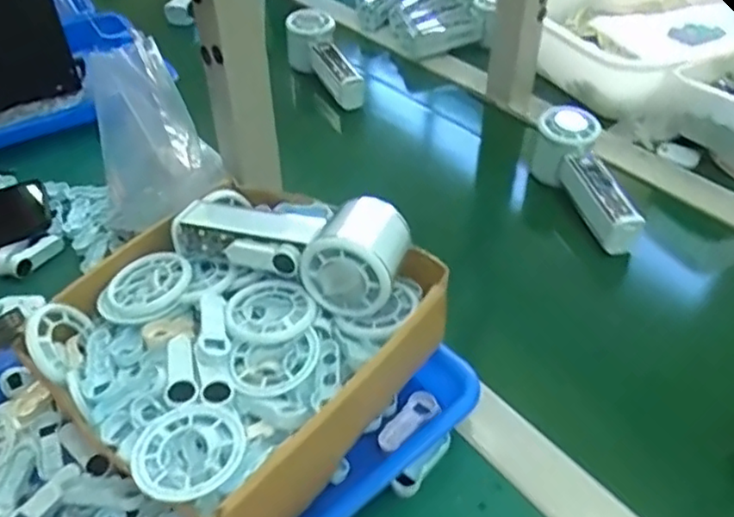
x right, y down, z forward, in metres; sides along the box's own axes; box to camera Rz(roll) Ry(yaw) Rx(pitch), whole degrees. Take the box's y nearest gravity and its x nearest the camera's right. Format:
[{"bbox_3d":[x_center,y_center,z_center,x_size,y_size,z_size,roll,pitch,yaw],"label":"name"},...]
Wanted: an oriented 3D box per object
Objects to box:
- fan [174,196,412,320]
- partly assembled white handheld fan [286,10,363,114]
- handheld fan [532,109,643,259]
[{"bbox_3d":[-0.049,-0.016,0.433,0.150,0.046,0.070,12,44,13],"label":"fan"},{"bbox_3d":[-0.044,-0.234,0.787,0.050,0.071,0.147,-25,63,-24],"label":"partly assembled white handheld fan"},{"bbox_3d":[0.203,-0.070,0.602,0.053,0.053,0.150,-15,61,-14],"label":"handheld fan"}]

